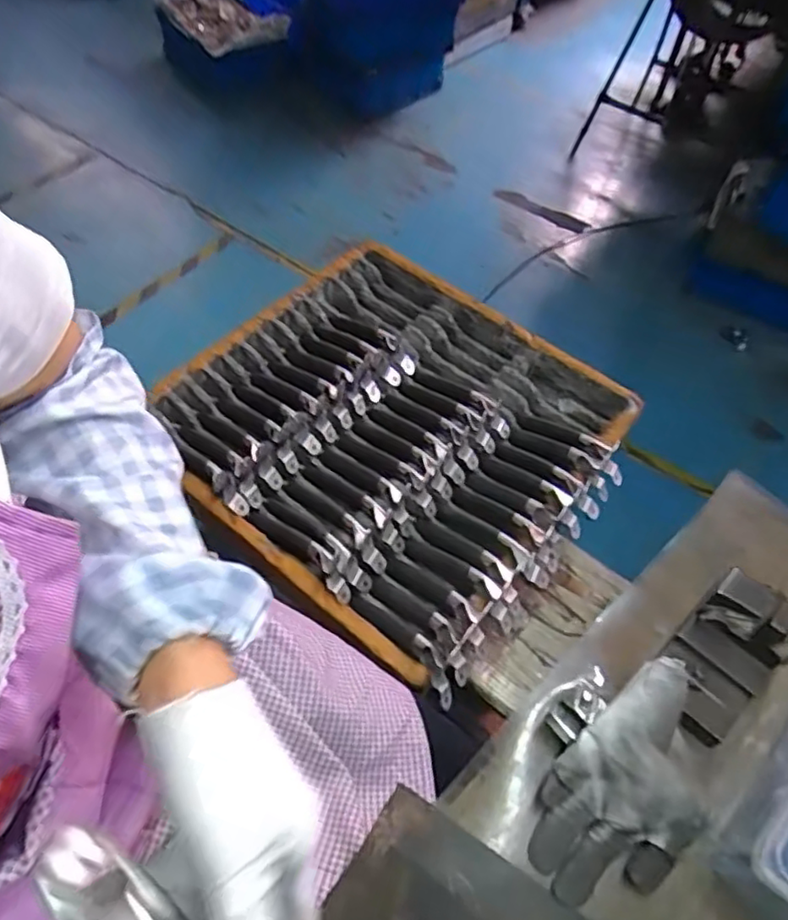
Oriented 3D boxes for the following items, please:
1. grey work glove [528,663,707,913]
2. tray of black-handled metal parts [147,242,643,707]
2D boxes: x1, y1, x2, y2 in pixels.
[{"bbox_3d":[0.149,0.208,0.395,0.137,0.073,0.089,-34,64,-24],"label":"grey work glove"},{"bbox_3d":[0.004,-0.051,0.902,0.575,0.063,0.545,35,60,19],"label":"tray of black-handled metal parts"}]

